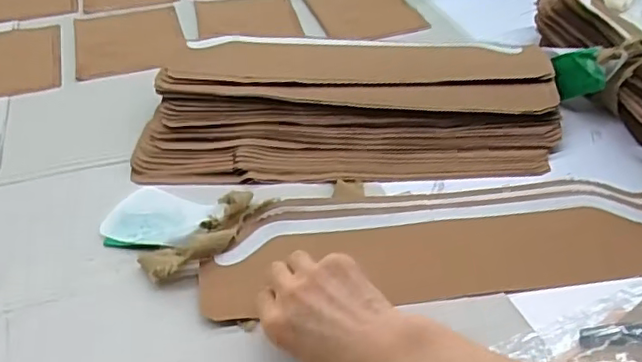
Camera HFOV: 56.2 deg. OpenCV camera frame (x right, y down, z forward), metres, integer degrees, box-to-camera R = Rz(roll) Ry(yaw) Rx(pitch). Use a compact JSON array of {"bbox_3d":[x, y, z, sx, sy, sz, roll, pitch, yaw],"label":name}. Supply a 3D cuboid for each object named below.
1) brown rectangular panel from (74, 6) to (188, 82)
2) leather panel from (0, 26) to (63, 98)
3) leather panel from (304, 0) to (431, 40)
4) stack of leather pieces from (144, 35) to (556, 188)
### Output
[{"bbox_3d":[-0.268,-0.198,0.843,0.144,0.004,0.186,-13,41,-13],"label":"brown rectangular panel"},{"bbox_3d":[-0.421,-0.157,0.794,0.148,0.004,0.187,-13,40,-14],"label":"leather panel"},{"bbox_3d":[0.064,-0.251,0.889,0.144,0.009,0.216,-12,37,-11],"label":"leather panel"},{"bbox_3d":[0.032,-0.082,0.631,0.418,0.052,0.184,1,39,3],"label":"stack of leather pieces"}]

